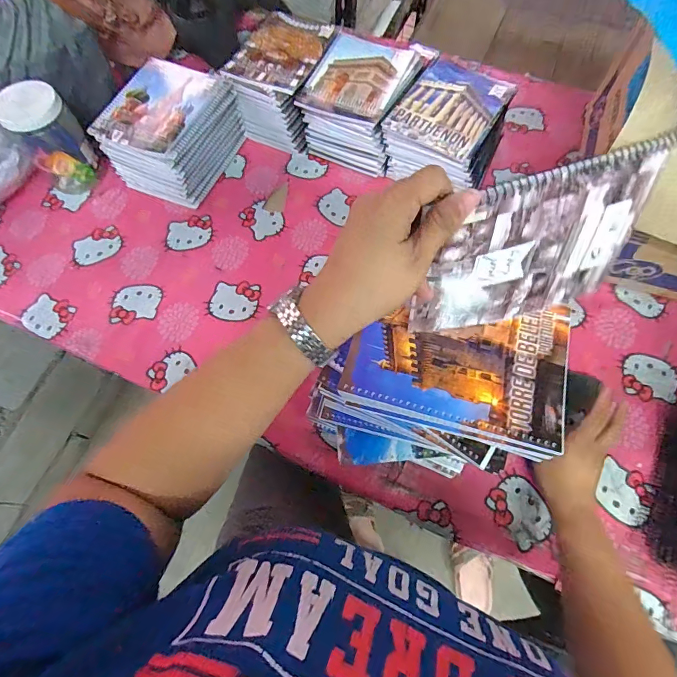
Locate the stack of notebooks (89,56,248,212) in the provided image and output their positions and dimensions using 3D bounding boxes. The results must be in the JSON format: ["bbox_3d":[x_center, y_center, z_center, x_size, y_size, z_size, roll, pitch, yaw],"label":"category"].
[{"bbox_3d":[-0.297,-0.371,0.747,0.162,0.125,0.201,22,69,10],"label":"stack of notebooks"}]

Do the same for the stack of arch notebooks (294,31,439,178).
[{"bbox_3d":[0.041,-0.438,0.768,0.173,0.120,0.198,25,70,11],"label":"stack of arch notebooks"}]

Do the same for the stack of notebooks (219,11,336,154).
[{"bbox_3d":[-0.105,-0.499,0.799,0.159,0.117,0.219,19,69,9],"label":"stack of notebooks"}]

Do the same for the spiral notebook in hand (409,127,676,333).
[{"bbox_3d":[0.160,-0.072,0.342,0.191,0.154,0.015,-16,50,-8],"label":"spiral notebook in hand"}]

